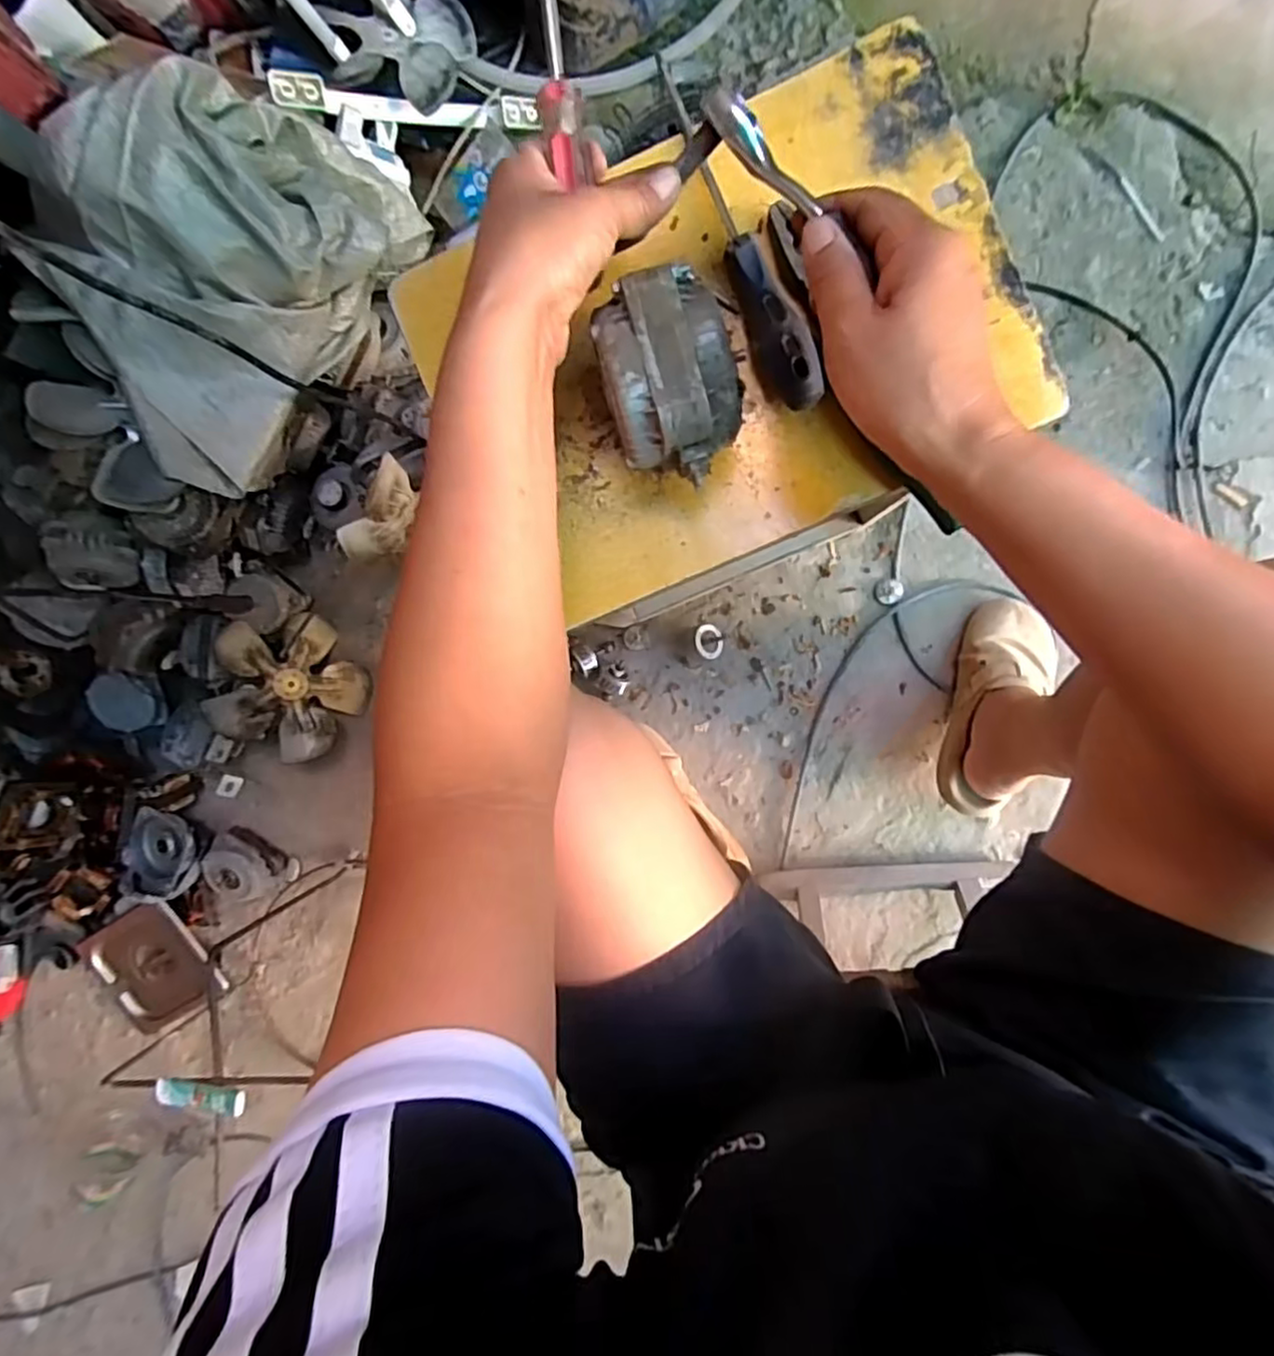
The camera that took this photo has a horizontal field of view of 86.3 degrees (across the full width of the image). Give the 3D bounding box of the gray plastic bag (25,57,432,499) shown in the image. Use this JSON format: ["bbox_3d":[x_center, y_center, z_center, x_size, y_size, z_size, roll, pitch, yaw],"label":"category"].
[{"bbox_3d":[-0.401,-0.390,0.663,0.211,0.209,0.364,33,95,7],"label":"gray plastic bag"}]

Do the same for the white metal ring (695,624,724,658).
[{"bbox_3d":[0.088,-0.043,0.813,0.012,0.048,0.040,14,93,48],"label":"white metal ring"}]

